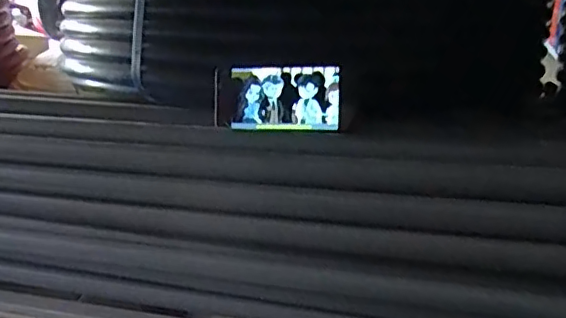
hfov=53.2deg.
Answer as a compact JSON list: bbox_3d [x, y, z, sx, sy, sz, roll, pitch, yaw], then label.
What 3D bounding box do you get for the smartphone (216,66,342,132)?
[{"bbox_3d":[-0.007,-0.069,0.651,0.144,0.070,0.011,2,2,12],"label":"smartphone"}]

